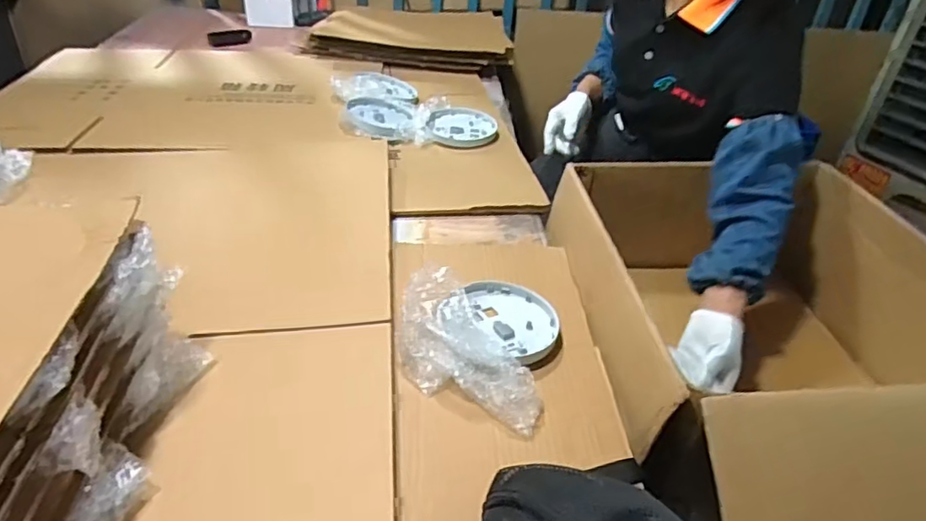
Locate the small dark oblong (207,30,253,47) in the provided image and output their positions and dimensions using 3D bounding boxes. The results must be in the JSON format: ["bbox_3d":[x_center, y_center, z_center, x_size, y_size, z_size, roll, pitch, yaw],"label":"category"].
[{"bbox_3d":[-0.599,-0.574,1.539,0.114,0.027,0.052,-20,42,-31],"label":"small dark oblong"}]

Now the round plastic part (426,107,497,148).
[{"bbox_3d":[-0.003,-0.258,1.144,0.127,0.021,0.124,3,35,-2],"label":"round plastic part"}]

